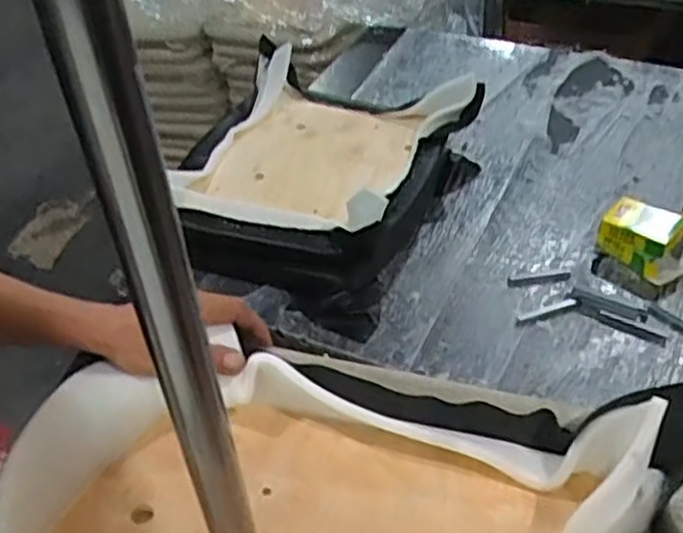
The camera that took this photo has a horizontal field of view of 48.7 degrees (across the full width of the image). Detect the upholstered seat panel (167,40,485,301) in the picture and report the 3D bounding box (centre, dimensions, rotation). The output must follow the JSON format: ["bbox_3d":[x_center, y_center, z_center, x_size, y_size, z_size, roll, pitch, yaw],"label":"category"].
[{"bbox_3d":[-0.035,-0.185,1.381,0.454,0.185,0.485,13,45,19],"label":"upholstered seat panel"}]

